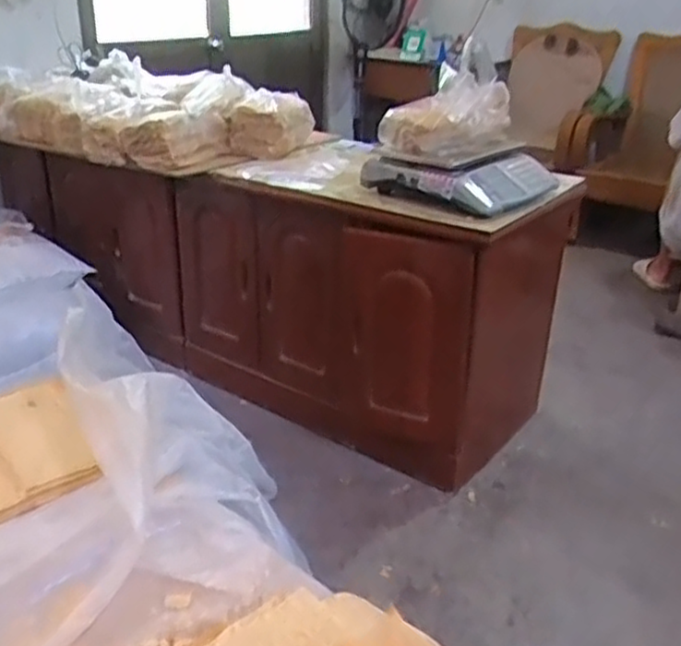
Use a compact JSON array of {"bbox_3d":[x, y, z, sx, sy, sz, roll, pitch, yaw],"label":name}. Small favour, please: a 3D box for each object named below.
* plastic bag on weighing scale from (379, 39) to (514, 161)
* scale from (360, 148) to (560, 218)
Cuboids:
[{"bbox_3d":[0.228,-0.504,1.642,0.253,0.217,0.210,20,32,34],"label":"plastic bag on weighing scale"},{"bbox_3d":[0.289,-0.357,1.702,0.358,0.091,0.342,24,34,38],"label":"scale"}]

